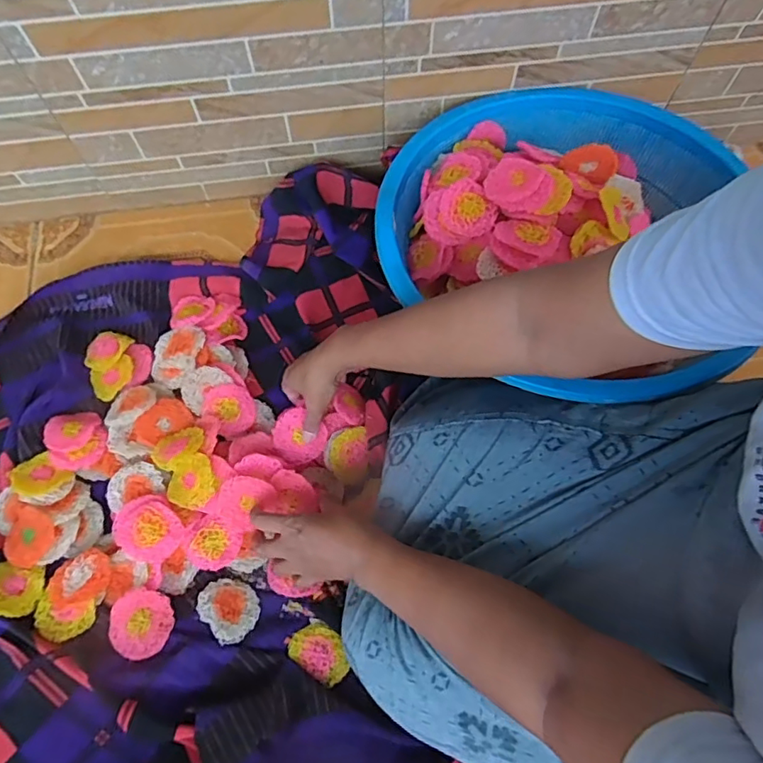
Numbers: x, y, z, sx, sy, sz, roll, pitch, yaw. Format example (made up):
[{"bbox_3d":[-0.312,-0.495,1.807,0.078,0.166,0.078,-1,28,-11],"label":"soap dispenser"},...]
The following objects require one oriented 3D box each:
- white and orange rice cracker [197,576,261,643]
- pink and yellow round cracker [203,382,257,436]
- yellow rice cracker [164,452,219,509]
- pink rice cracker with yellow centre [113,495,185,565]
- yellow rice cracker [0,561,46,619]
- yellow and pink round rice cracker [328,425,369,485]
[{"bbox_3d":[-0.170,0.253,0.618,0.059,0.008,0.068,-29,71,-39],"label":"white and orange rice cracker"},{"bbox_3d":[-0.190,0.032,0.691,0.056,0.016,0.065,-40,74,-14],"label":"pink and yellow round cracker"},{"bbox_3d":[-0.220,0.118,0.640,0.061,0.009,0.053,-38,85,1],"label":"yellow rice cracker"},{"bbox_3d":[-0.264,0.166,0.625,0.079,0.021,0.068,25,71,9],"label":"pink rice cracker with yellow centre"},{"bbox_3d":[-0.410,0.230,0.611,0.063,0.008,0.055,13,48,-9],"label":"yellow rice cracker"},{"bbox_3d":[-0.039,0.088,0.664,0.051,0.008,0.066,-1,82,17],"label":"yellow and pink round rice cracker"}]

